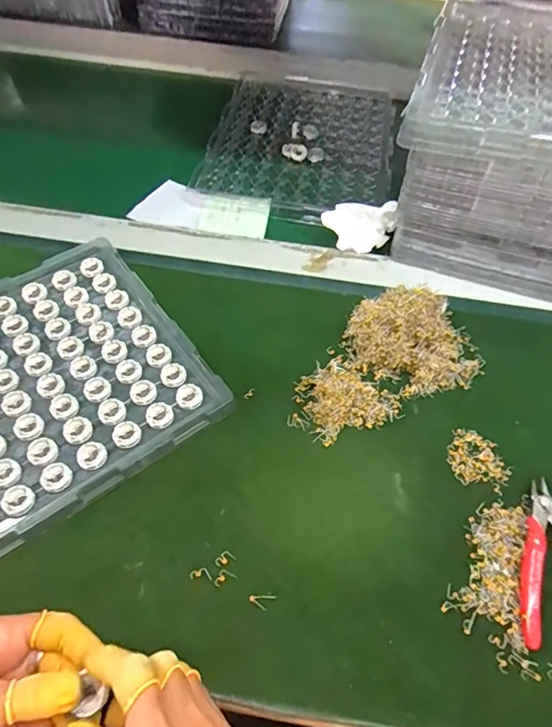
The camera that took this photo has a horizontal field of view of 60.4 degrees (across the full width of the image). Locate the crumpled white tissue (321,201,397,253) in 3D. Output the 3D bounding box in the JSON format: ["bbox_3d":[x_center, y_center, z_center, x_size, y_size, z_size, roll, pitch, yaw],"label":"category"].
[{"bbox_3d":[0.098,-0.163,0.560,0.084,0.032,0.056,4,56,0],"label":"crumpled white tissue"}]

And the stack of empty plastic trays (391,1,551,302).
[{"bbox_3d":[0.297,-0.269,0.563,0.265,0.172,0.346,17,57,8],"label":"stack of empty plastic trays"}]

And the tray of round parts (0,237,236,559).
[{"bbox_3d":[-0.252,0.037,0.420,0.343,0.022,0.255,-31,63,-22],"label":"tray of round parts"}]

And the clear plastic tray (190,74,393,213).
[{"bbox_3d":[0.043,-0.339,0.700,0.247,0.016,0.337,11,56,4],"label":"clear plastic tray"}]

